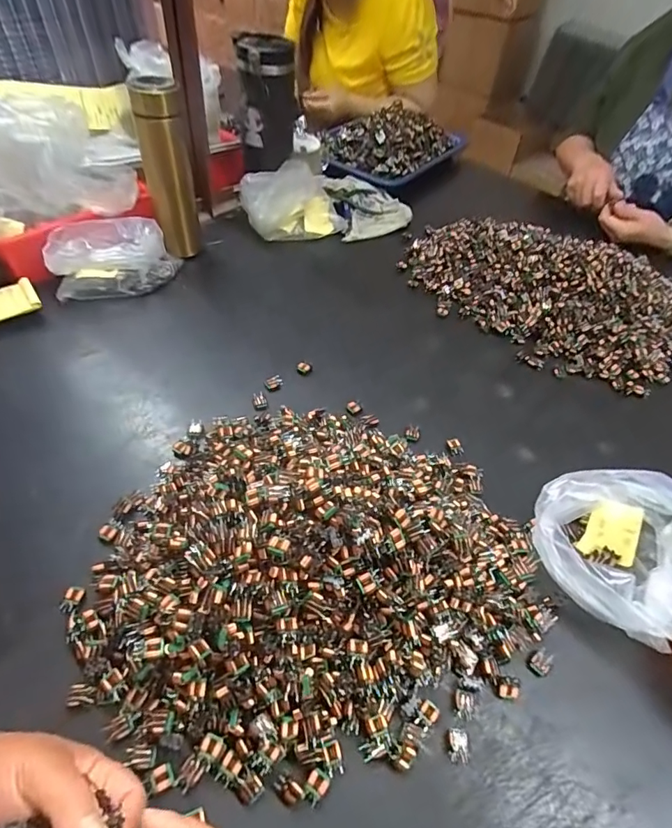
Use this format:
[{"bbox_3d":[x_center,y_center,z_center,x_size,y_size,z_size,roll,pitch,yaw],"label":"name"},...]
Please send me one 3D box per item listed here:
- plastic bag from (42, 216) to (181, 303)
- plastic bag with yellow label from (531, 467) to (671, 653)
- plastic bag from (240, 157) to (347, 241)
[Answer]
[{"bbox_3d":[-0.313,-0.222,0.650,0.165,0.077,0.088,-10,52,-16],"label":"plastic bag"},{"bbox_3d":[0.257,0.111,0.403,0.116,0.094,0.144,-27,56,-26],"label":"plastic bag with yellow label"},{"bbox_3d":[-0.077,-0.367,0.799,0.170,0.103,0.109,-9,52,-15],"label":"plastic bag"}]

